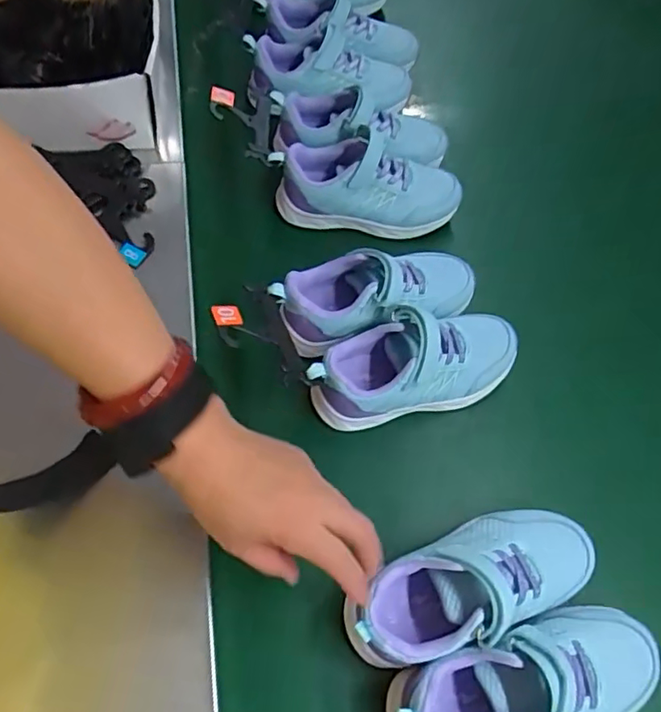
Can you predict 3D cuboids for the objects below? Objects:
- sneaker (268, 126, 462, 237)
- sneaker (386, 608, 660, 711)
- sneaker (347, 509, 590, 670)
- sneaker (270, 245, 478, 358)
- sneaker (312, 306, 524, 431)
[{"bbox_3d":[0.037,-0.176,0.589,0.187,0.067,0.073,5,62,-2],"label":"sneaker"},{"bbox_3d":[0.132,0.221,0.385,0.181,0.085,0.068,-13,64,-10],"label":"sneaker"},{"bbox_3d":[0.106,0.159,0.414,0.189,0.068,0.074,-17,65,-17],"label":"sneaker"},{"bbox_3d":[0.043,-0.058,0.526,0.184,0.070,0.074,-20,66,-14],"label":"sneaker"},{"bbox_3d":[0.075,0.004,0.491,0.187,0.071,0.075,-10,64,-9],"label":"sneaker"}]

